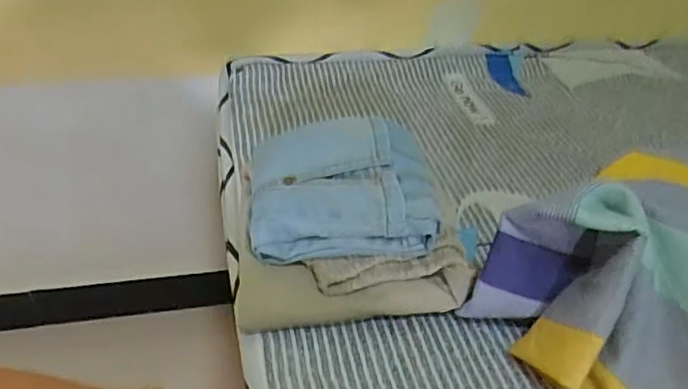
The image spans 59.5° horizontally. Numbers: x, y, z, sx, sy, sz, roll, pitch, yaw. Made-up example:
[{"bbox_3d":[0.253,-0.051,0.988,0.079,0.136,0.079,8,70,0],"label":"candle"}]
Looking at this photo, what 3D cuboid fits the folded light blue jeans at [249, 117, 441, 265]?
[{"bbox_3d":[-0.002,-0.001,0.537,0.159,0.088,0.122,3,38,-4],"label":"folded light blue jeans"}]

